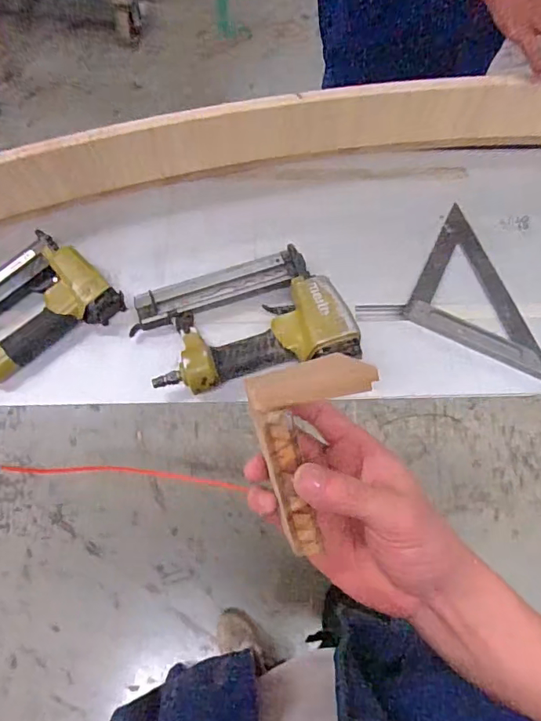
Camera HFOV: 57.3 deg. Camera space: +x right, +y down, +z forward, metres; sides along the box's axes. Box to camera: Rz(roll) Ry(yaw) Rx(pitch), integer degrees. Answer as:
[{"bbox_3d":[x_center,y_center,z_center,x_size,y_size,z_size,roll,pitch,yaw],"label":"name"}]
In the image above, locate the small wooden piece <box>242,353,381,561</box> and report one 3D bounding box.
[{"bbox_3d":[0.030,0.050,0.264,0.068,0.013,0.101,-15,90,14],"label":"small wooden piece"}]

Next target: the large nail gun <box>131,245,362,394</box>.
[{"bbox_3d":[-0.033,-0.045,0.578,0.230,0.075,0.153,-13,69,-6],"label":"large nail gun"}]

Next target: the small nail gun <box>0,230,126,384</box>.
[{"bbox_3d":[-0.308,-0.055,0.586,0.229,0.044,0.140,-37,73,-14],"label":"small nail gun"}]

